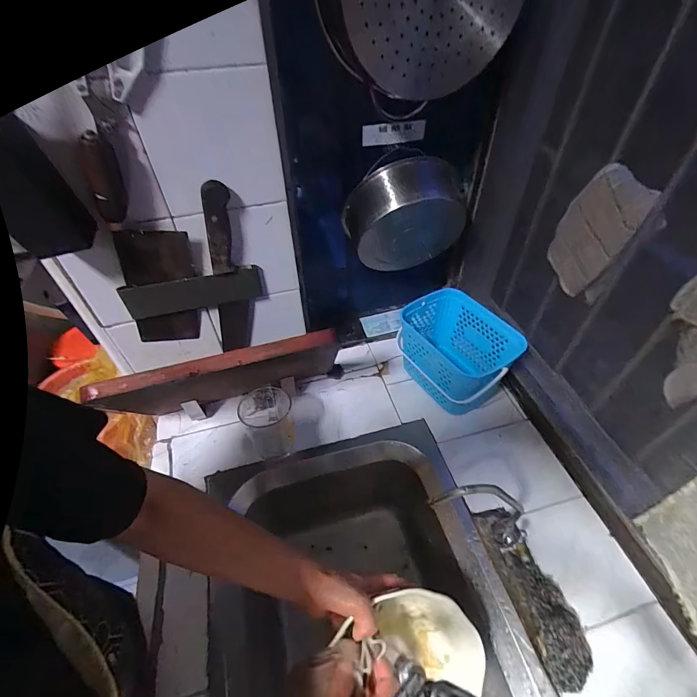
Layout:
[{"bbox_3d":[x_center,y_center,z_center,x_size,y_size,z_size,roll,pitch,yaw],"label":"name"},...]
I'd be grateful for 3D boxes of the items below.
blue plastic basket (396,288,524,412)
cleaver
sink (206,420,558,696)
[{"bbox_3d":[0.198,0.008,0.697,0.147,0.161,0.198,-30,53,-24],"label":"blue plastic basket"},{"bbox_3d":[-0.271,-0.115,0.496,0.113,0.299,0.025,-14,48,-11],"label":"cleaver"},{"bbox_3d":[0.016,0.422,0.573,0.396,0.226,0.497,-11,47,-8],"label":"sink"}]

